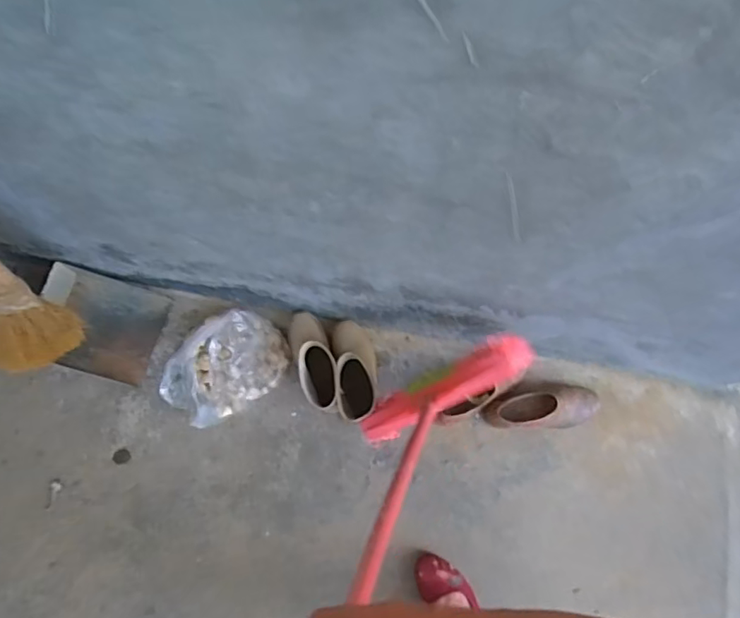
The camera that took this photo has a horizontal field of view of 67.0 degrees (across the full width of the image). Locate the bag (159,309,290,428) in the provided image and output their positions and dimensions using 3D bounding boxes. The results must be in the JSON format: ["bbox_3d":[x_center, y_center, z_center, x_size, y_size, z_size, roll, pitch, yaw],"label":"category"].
[{"bbox_3d":[-0.301,0.114,1.137,0.261,0.129,0.172,-33,72,-8],"label":"bag"}]

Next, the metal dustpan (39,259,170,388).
[{"bbox_3d":[-0.594,0.032,1.223,0.262,0.046,0.210,14,71,8],"label":"metal dustpan"}]

